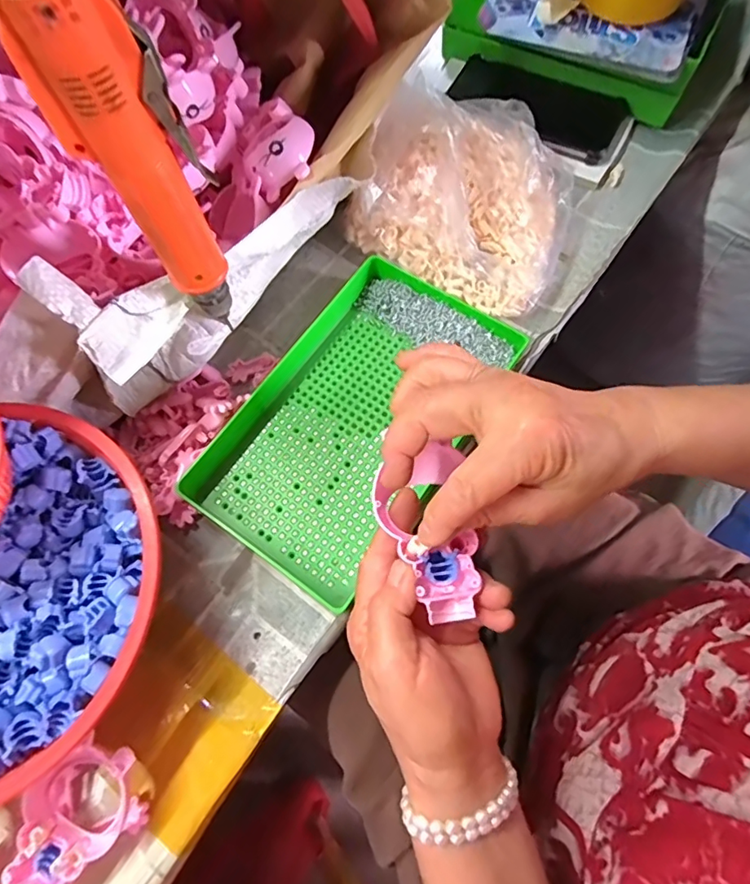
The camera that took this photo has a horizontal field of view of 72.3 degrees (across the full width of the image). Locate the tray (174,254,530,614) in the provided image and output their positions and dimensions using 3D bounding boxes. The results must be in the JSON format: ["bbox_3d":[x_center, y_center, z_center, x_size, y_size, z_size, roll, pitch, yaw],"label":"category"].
[{"bbox_3d":[-0.017,-0.022,0.388,0.151,0.027,0.243,33,74,13],"label":"tray"}]

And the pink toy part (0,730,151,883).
[{"bbox_3d":[-0.177,0.220,0.307,0.062,0.030,0.088,42,76,16],"label":"pink toy part"}]

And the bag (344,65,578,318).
[{"bbox_3d":[0.078,-0.212,0.433,0.190,0.063,0.145,32,74,13],"label":"bag"}]

